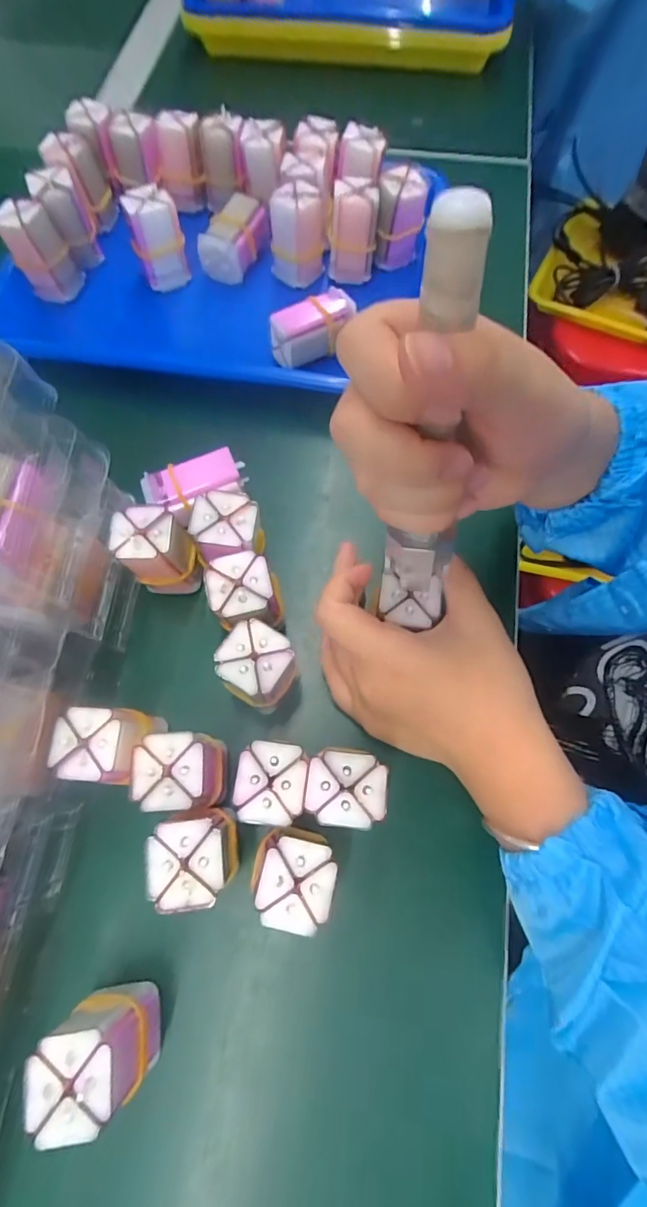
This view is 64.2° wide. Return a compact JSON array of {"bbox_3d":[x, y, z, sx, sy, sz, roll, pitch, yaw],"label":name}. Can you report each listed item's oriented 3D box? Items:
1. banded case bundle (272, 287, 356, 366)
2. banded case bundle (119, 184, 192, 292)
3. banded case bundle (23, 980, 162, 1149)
[{"bbox_3d":[-0.007,-0.196,0.369,0.060,0.026,0.030,-32,71,-11],"label":"banded case bundle"},{"bbox_3d":[-0.124,-0.274,0.390,0.036,0.061,0.025,-17,69,-5],"label":"banded case bundle"},{"bbox_3d":[-0.094,0.190,0.222,0.034,0.067,0.035,-5,69,-1],"label":"banded case bundle"}]

